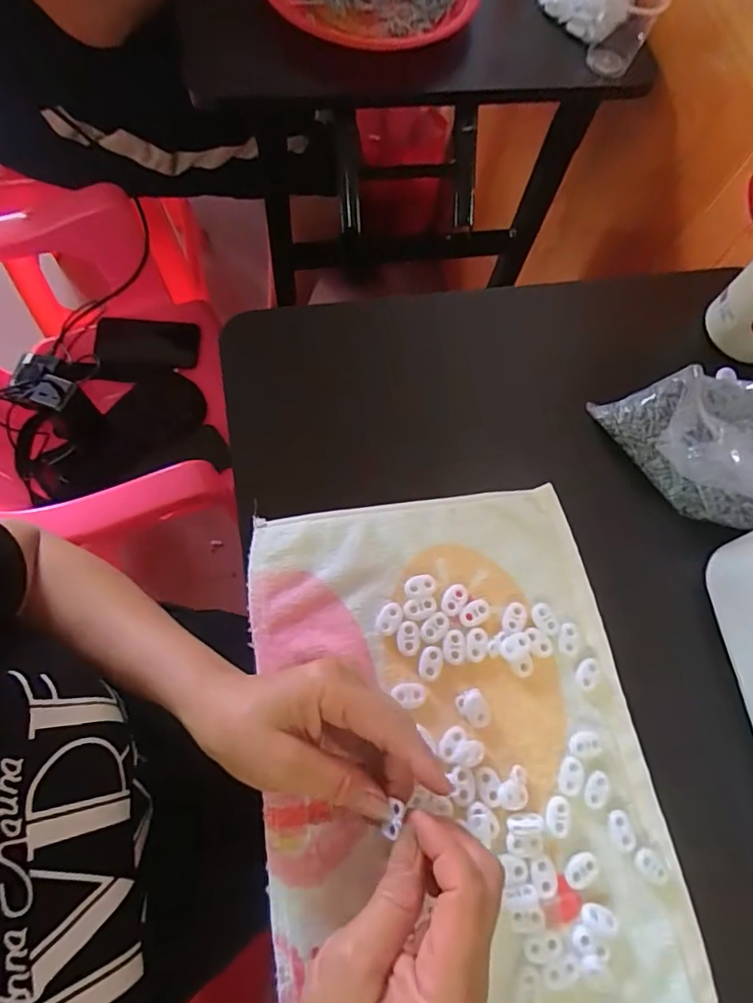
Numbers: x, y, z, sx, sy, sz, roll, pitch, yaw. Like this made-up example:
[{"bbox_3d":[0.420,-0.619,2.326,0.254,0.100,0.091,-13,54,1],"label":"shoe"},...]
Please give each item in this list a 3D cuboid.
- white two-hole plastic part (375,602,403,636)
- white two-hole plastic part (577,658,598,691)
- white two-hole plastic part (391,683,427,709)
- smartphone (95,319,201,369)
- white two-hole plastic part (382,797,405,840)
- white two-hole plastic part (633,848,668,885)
[{"bbox_3d":[0.009,0.078,0.359,0.014,0.004,0.022,35,71,8],"label":"white two-hole plastic part"},{"bbox_3d":[0.139,0.113,0.358,0.012,0.004,0.020,31,71,6],"label":"white two-hole plastic part"},{"bbox_3d":[0.021,0.124,0.347,0.021,0.005,0.015,-5,71,-7],"label":"white two-hole plastic part"},{"bbox_3d":[-0.386,-0.265,0.921,0.167,0.016,0.083,4,79,-4],"label":"smartphone"},{"bbox_3d":[0.008,0.163,0.278,0.008,0.004,0.018,17,77,3],"label":"white two-hole plastic part"},{"bbox_3d":[0.164,0.216,0.322,0.023,0.004,0.014,41,72,9],"label":"white two-hole plastic part"}]

